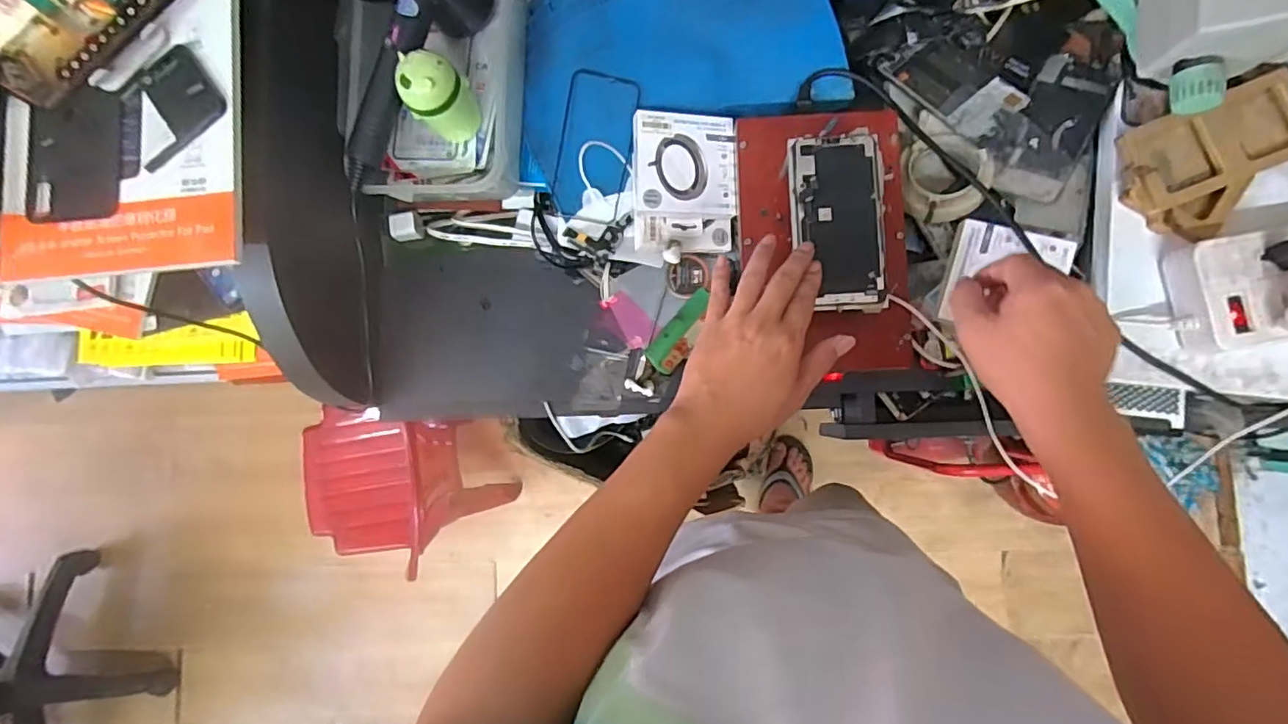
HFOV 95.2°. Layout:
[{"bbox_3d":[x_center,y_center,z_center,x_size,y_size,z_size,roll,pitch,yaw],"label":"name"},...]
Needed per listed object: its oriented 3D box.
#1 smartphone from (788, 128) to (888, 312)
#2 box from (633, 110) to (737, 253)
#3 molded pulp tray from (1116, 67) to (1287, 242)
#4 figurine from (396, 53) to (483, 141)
[{"bbox_3d":[0.177,-0.126,0.523,0.080,0.012,0.159,-9,85,3],"label":"smartphone"},{"bbox_3d":[0.042,-0.188,0.620,0.110,0.030,0.138,-2,98,-17],"label":"box"},{"bbox_3d":[0.531,-0.186,0.543,0.161,0.031,0.115,-21,83,1],"label":"molded pulp tray"},{"bbox_3d":[-0.195,-0.248,0.554,0.057,0.088,0.047,9,85,4],"label":"figurine"}]

